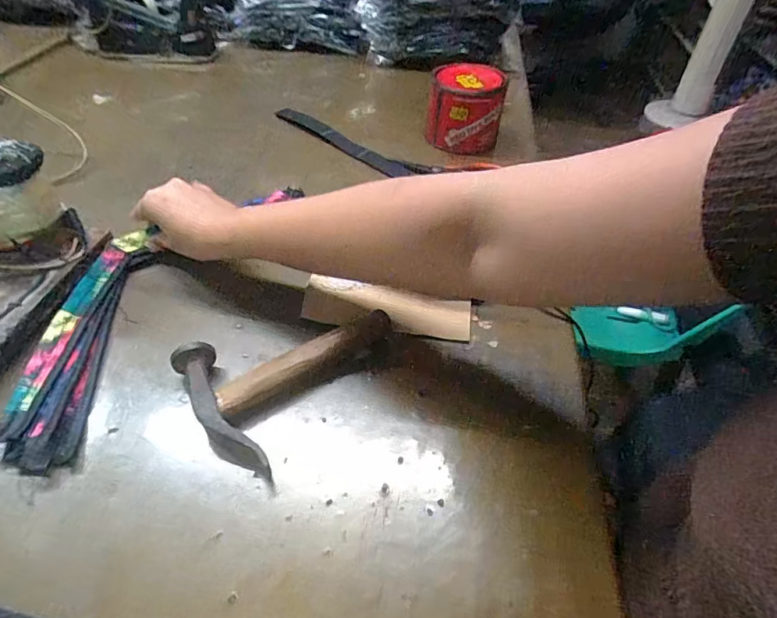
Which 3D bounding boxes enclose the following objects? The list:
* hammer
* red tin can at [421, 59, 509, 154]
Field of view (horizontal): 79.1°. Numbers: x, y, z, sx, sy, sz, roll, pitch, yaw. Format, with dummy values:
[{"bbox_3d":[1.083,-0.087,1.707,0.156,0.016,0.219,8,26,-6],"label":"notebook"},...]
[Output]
[{"bbox_3d":[-0.068,0.046,0.381,0.172,0.030,0.114,-27,53,-25],"label":"hammer"},{"bbox_3d":[0.108,-0.283,0.666,0.104,0.090,0.094,4,46,1],"label":"red tin can"}]

